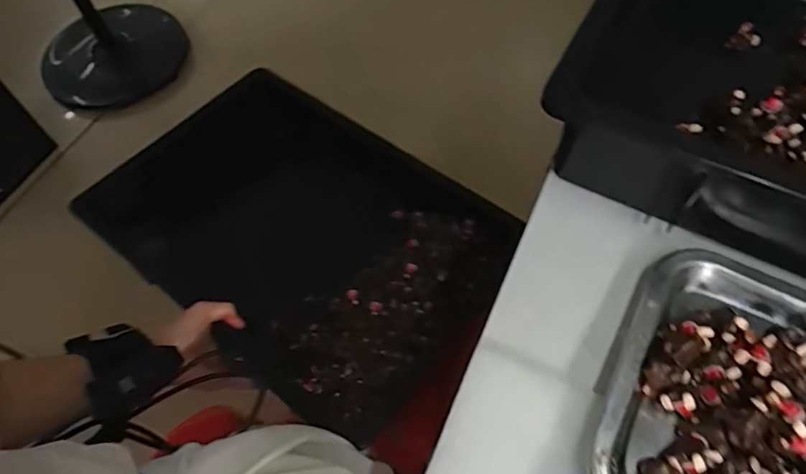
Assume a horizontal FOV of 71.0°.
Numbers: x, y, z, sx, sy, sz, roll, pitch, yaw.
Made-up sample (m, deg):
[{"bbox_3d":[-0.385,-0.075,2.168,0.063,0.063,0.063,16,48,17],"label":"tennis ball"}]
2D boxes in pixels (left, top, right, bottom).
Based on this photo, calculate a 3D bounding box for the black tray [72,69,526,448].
[{"bbox_3d":[-0.120,-0.006,0.705,0.454,0.104,0.325,36,70,19],"label":"black tray"}]

